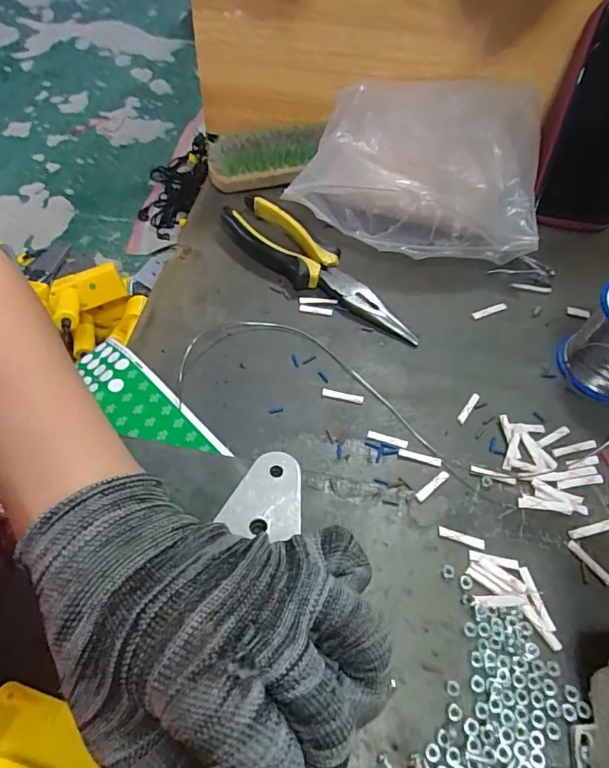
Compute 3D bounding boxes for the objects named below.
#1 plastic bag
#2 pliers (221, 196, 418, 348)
[{"bbox_3d":[0.098,-0.189,0.423,0.203,0.090,0.141,9,55,3],"label":"plastic bag"},{"bbox_3d":[0.011,-0.093,0.391,0.189,0.024,0.044,39,62,21],"label":"pliers"}]

